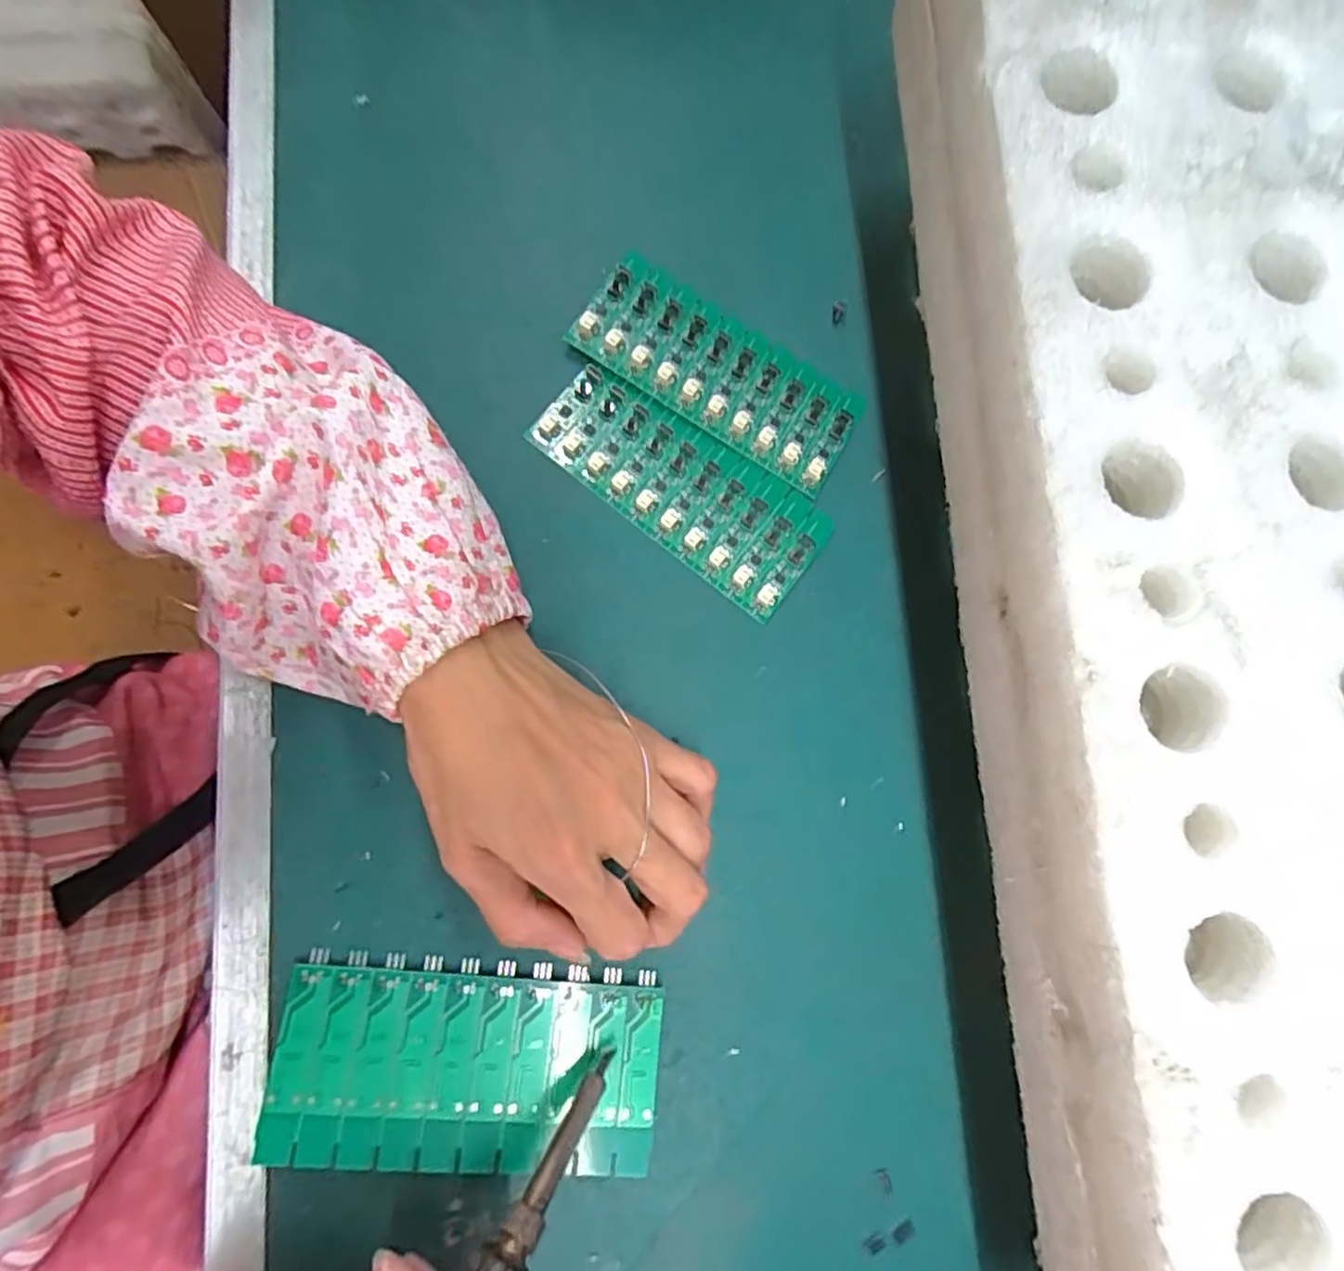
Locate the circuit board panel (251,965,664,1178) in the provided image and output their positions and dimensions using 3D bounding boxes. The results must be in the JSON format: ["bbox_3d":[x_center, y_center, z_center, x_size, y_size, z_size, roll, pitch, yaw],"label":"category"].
[{"bbox_3d":[-0.075,0.162,0.251,0.137,0.004,0.062,7,71,-8],"label":"circuit board panel"}]

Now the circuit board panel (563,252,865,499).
[{"bbox_3d":[0.024,-0.126,0.325,0.137,0.007,0.061,31,77,-5],"label":"circuit board panel"}]

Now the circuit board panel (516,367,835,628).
[{"bbox_3d":[0.006,-0.070,0.314,0.137,0.005,0.059,37,77,-1],"label":"circuit board panel"}]

